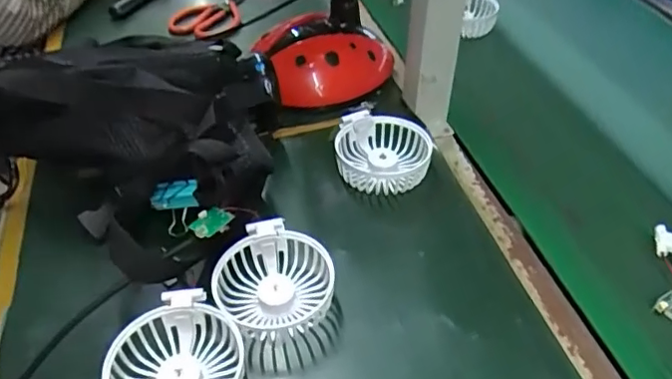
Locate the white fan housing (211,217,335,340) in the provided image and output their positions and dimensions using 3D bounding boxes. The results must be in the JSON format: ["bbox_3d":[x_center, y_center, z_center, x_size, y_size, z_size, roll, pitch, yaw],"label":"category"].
[{"bbox_3d":[-0.046,0.074,0.430,0.082,0.041,0.084,-2,43,1],"label":"white fan housing"}]

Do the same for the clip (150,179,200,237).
[{"bbox_3d":[-0.134,0.016,0.475,0.039,0.043,0.026,-9,44,-6],"label":"clip"}]

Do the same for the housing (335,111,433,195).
[{"bbox_3d":[0.044,-0.032,0.533,0.089,0.038,0.085,8,44,11],"label":"housing"}]

